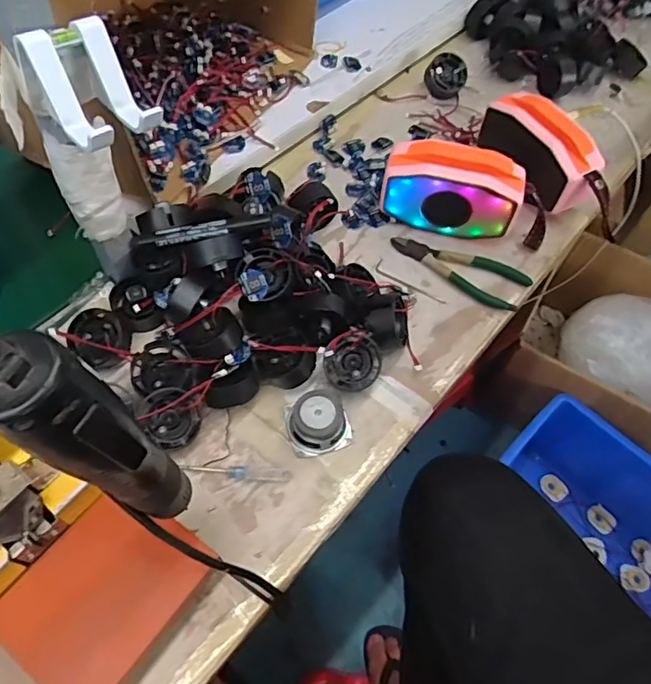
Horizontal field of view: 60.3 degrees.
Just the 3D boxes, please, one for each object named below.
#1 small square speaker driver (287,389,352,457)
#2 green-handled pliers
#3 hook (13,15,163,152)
[{"bbox_3d":[-0.006,0.069,0.502,0.057,0.027,0.054,-15,61,-12],"label":"small square speaker driver"},{"bbox_3d":[0.143,-0.082,0.609,0.150,0.013,0.053,29,61,13],"label":"green-handled pliers"},{"bbox_3d":[-0.156,-0.166,0.367,0.063,0.056,0.078,-34,67,-21],"label":"hook"}]

